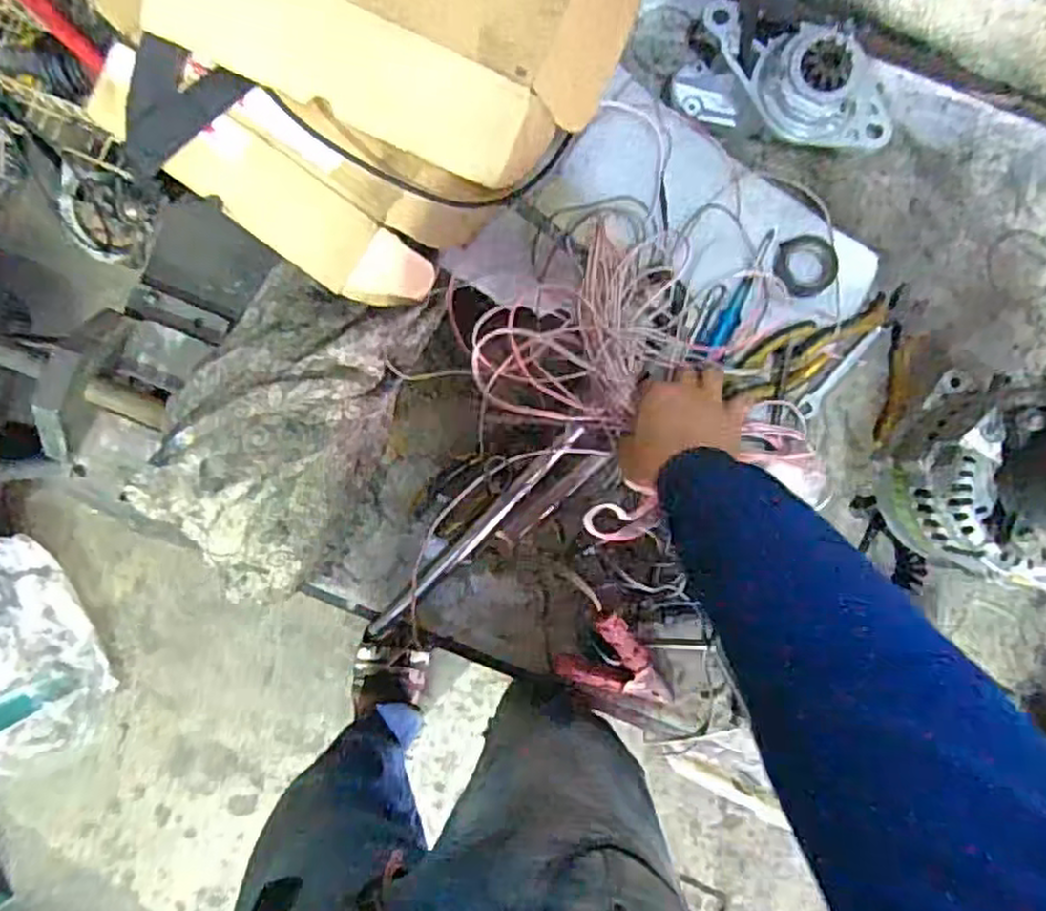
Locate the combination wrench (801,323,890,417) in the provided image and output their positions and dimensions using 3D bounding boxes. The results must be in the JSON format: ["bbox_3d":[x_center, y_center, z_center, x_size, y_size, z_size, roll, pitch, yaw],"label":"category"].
[{"bbox_3d":[0.308,-0.081,0.716,0.017,0.014,0.118,44,89,0],"label":"combination wrench"}]

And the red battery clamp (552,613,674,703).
[{"bbox_3d":[0.090,0.202,0.687,0.101,0.029,0.075,42,89,0],"label":"red battery clamp"}]

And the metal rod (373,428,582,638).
[{"bbox_3d":[-0.043,0.074,0.704,0.272,0.017,0.018,-44,90,-1],"label":"metal rod"}]

